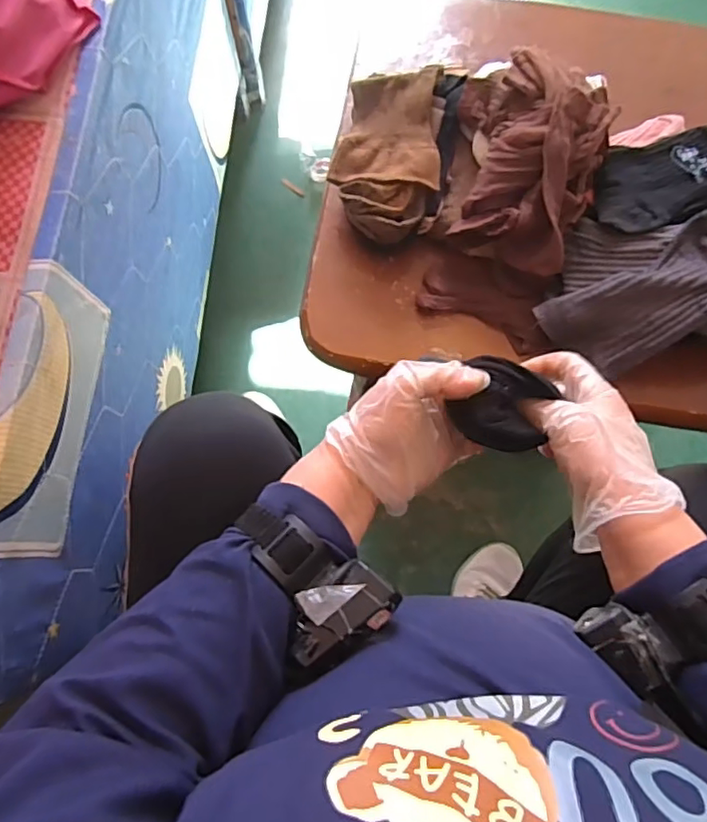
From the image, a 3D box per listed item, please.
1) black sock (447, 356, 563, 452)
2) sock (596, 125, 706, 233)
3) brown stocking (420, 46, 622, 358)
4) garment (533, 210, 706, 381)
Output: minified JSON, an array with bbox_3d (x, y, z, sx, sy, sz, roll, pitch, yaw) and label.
[{"bbox_3d":[0.106,-0.004,0.420,0.078,0.040,0.061,16,84,-23],"label":"black sock"},{"bbox_3d":[0.281,-0.208,0.520,0.143,0.012,0.081,-20,75,-5],"label":"sock"},{"bbox_3d":[0.149,-0.199,0.527,0.137,0.095,0.251,16,75,5],"label":"brown stocking"},{"bbox_3d":[0.268,-0.109,0.489,0.200,0.045,0.105,-4,72,21],"label":"garment"}]

